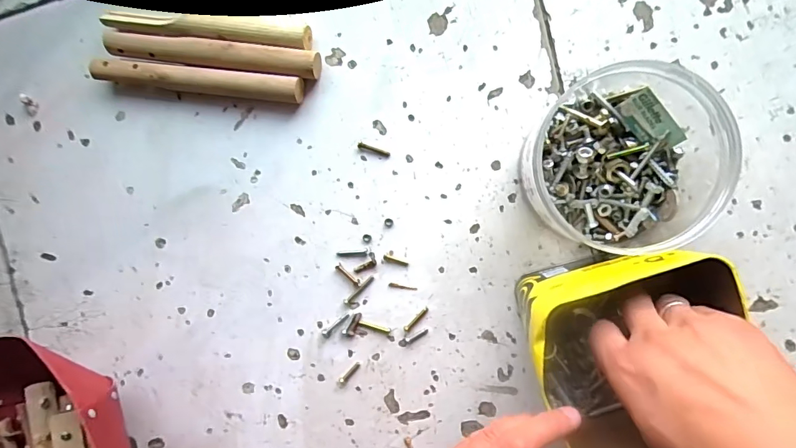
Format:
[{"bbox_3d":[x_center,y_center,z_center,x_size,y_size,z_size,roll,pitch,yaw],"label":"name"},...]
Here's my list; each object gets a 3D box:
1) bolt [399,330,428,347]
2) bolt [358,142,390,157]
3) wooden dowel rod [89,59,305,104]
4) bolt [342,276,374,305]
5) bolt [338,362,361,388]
[{"bbox_3d":[0.012,0.093,0.370,0.027,0.004,0.006,-30,89,7],"label":"bolt"},{"bbox_3d":[-0.020,-0.060,0.368,0.027,0.004,0.005,21,94,5],"label":"bolt"},{"bbox_3d":[-0.164,-0.117,0.372,0.176,0.021,0.020,8,93,6],"label":"wooden dowel rod"},{"bbox_3d":[-0.032,0.055,0.373,0.032,0.004,0.006,-41,87,6],"label":"bolt"},{"bbox_3d":[-0.041,0.125,0.377,0.008,0.004,0.026,38,96,4],"label":"bolt"}]

